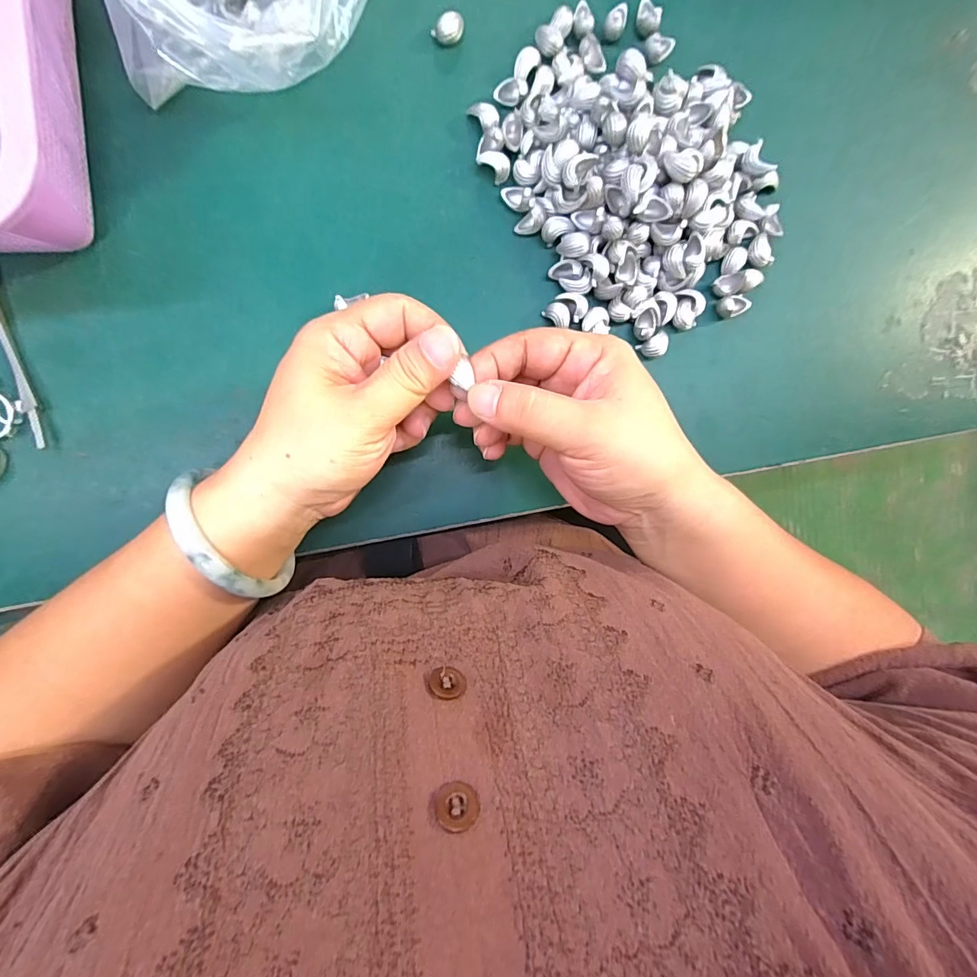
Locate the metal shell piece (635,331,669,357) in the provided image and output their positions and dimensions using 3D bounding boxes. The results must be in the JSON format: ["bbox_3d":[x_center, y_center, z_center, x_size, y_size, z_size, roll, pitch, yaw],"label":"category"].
[{"bbox_3d":[0.102,-0.087,0.282,0.017,0.008,0.012,-31,95,-3],"label":"metal shell piece"}]

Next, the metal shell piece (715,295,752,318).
[{"bbox_3d":[0.151,-0.112,0.283,0.021,0.010,0.011,-17,94,-4],"label":"metal shell piece"}]

